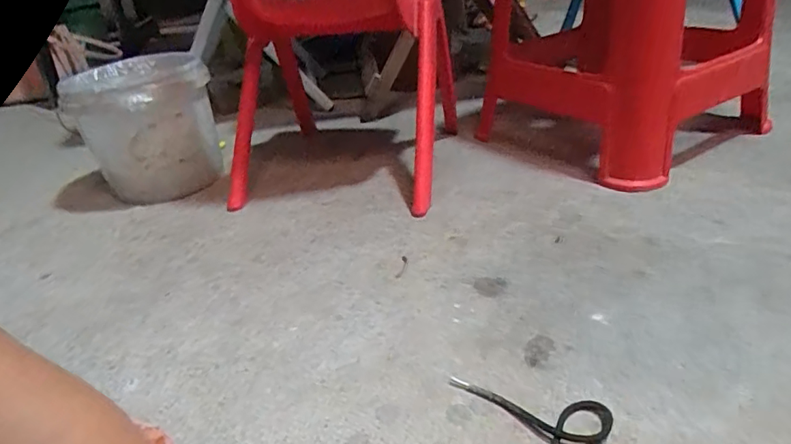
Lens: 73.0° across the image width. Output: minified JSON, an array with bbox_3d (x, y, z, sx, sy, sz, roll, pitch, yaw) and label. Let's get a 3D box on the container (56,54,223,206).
[{"bbox_3d":[-0.429,-0.160,0.950,0.209,0.225,0.223,-19,31,-18],"label":"container"}]

